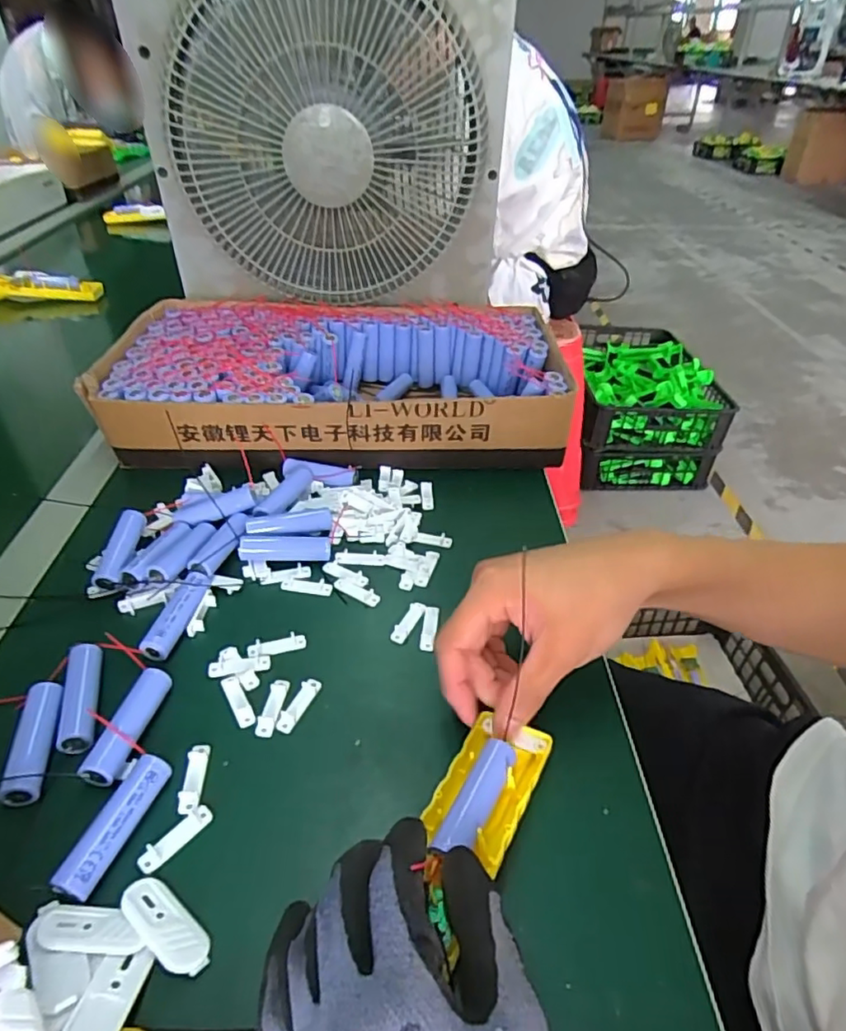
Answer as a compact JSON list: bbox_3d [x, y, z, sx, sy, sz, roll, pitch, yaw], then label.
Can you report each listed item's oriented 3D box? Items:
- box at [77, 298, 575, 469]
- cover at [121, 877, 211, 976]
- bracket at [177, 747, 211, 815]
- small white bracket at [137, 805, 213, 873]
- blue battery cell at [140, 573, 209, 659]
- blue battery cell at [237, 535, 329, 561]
[{"bbox_3d":[-0.083,-0.137,0.604,0.414,0.083,0.219,-2,38,-3],"label":"box"},{"bbox_3d":[-0.114,0.180,0.263,0.050,0.004,0.019,25,44,27],"label":"cover"},{"bbox_3d":[-0.122,0.139,0.317,0.011,0.004,0.036,-2,38,-3],"label":"bracket"},{"bbox_3d":[-0.122,0.159,0.294,0.011,0.004,0.037,27,45,29],"label":"small white bracket"},{"bbox_3d":[-0.164,0.066,0.400,0.017,0.016,0.066,7,39,7],"label":"blue battery cell"},{"bbox_3d":[-0.103,0.024,0.448,0.065,0.021,0.018,-6,39,-8],"label":"blue battery cell"}]

